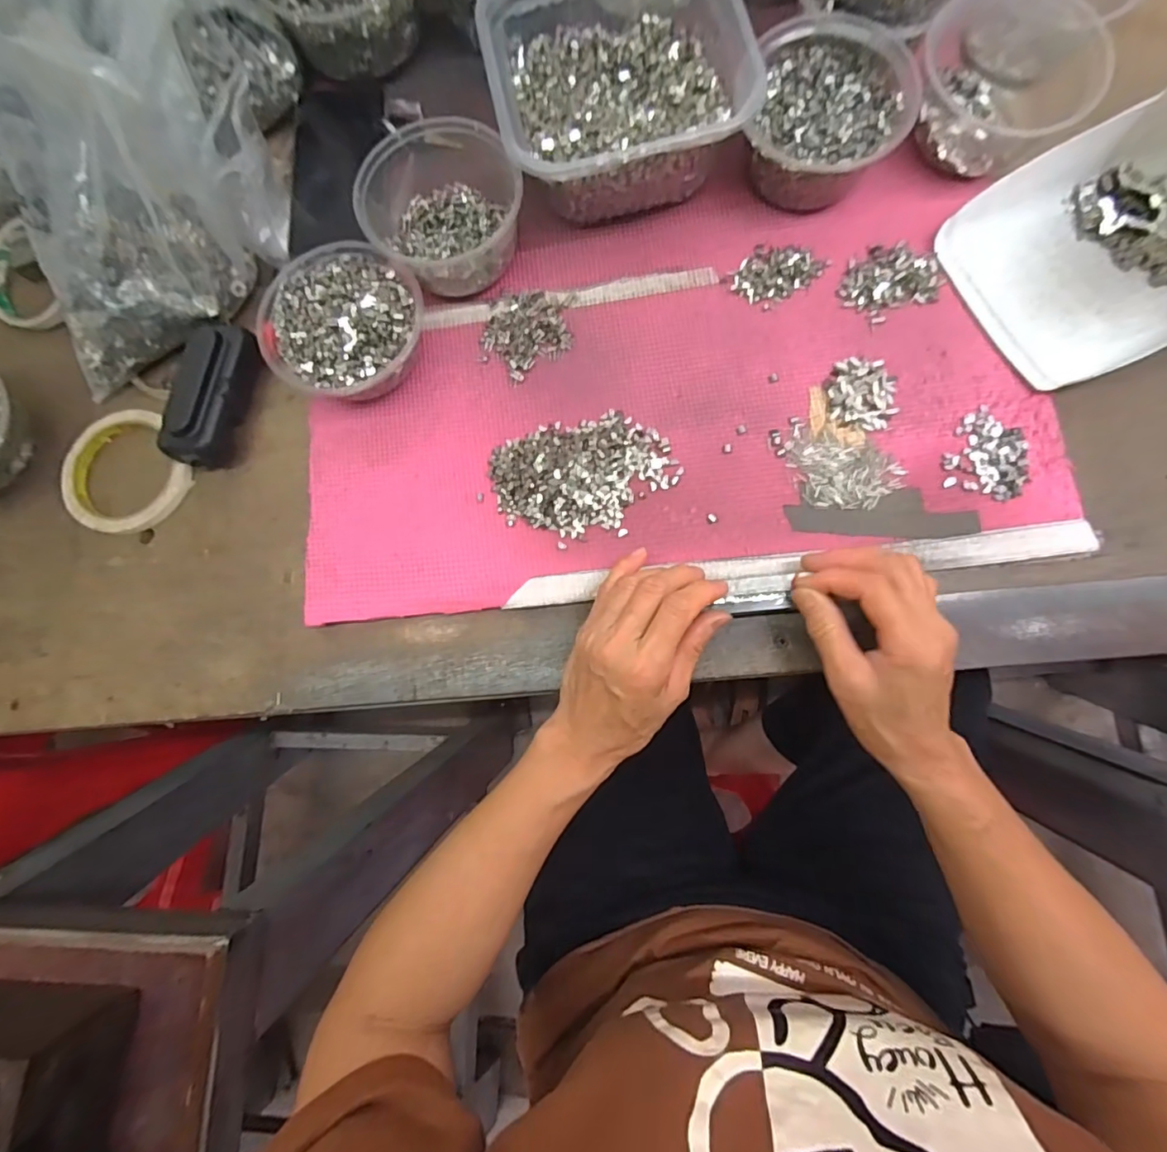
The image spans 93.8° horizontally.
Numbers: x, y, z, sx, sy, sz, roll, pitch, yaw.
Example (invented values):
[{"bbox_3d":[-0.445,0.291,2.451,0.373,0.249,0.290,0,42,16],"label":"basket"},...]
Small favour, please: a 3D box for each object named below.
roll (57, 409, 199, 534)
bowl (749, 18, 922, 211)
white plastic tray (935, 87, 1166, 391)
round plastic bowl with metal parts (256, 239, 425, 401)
[{"bbox_3d":[-0.356,-0.077,0.422,0.088,0.015,0.096,-1,82,4],"label":"roll"},{"bbox_3d":[0.171,-0.326,0.389,0.101,0.055,0.112,11,83,6],"label":"bowl"},{"bbox_3d":[0.358,-0.227,0.347,0.177,0.079,0.150,-24,81,0],"label":"white plastic tray"},{"bbox_3d":[-0.175,-0.183,0.399,0.117,0.043,0.107,-1,82,4],"label":"round plastic bowl with metal parts"}]

